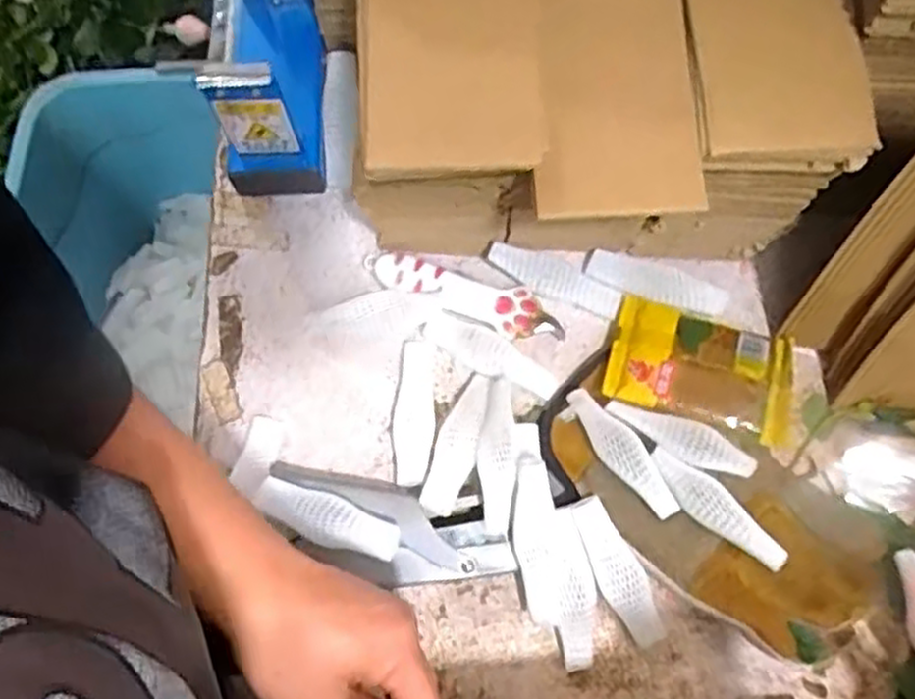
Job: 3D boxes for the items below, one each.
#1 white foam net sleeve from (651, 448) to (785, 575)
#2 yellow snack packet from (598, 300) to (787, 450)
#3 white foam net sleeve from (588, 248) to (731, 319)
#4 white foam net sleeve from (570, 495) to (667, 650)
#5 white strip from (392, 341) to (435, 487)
[{"bbox_3d":[0.147,0.091,0.446,0.026,0.005,0.089,-45,70,-7],"label":"white foam net sleeve"},{"bbox_3d":[0.150,0.012,0.485,0.108,0.022,0.072,15,76,6],"label":"yellow snack packet"},{"bbox_3d":[0.130,-0.042,0.515,0.091,0.014,0.028,25,77,8],"label":"white foam net sleeve"},{"bbox_3d":[0.093,0.130,0.453,0.025,0.009,0.093,-27,94,-6],"label":"white foam net sleeve"},{"bbox_3d":[-0.028,0.041,0.503,0.024,0.013,0.091,4,75,3],"label":"white strip"}]

